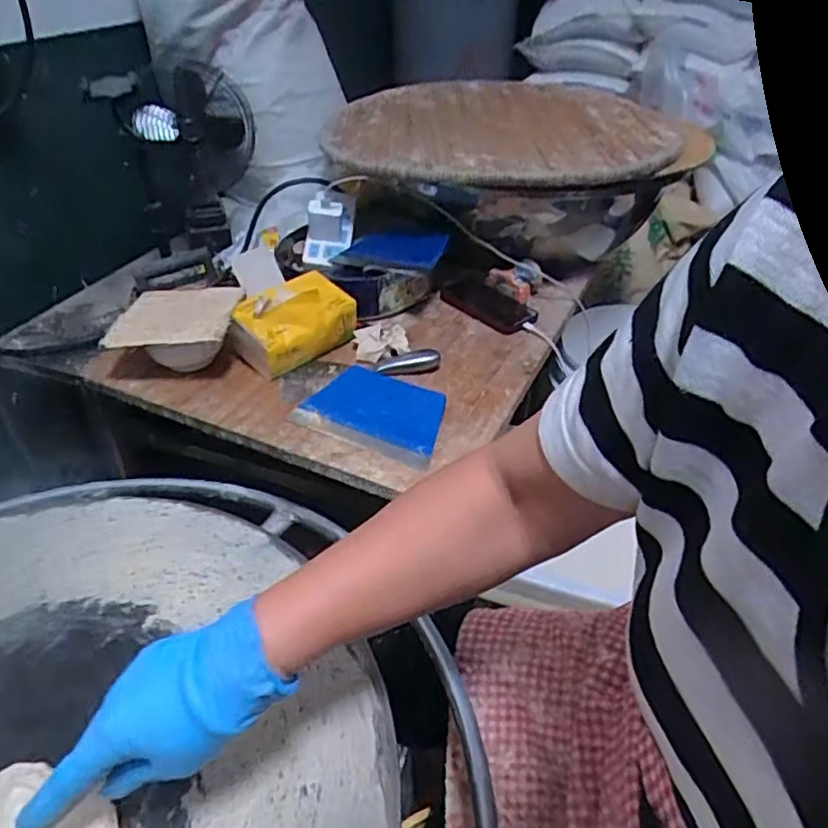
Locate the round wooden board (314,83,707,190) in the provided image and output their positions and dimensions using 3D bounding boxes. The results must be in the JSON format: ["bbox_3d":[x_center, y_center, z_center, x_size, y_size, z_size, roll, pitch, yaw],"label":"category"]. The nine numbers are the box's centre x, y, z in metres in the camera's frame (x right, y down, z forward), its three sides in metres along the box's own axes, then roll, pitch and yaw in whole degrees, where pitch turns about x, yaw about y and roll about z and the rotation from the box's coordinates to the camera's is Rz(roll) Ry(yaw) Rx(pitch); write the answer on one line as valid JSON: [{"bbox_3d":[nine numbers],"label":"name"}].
[{"bbox_3d":[0.156,-0.520,1.136,0.632,0.051,0.590,0,39,0],"label":"round wooden board"}]

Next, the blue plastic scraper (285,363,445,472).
[{"bbox_3d":[-0.046,-0.008,0.812,0.188,0.017,0.131,17,42,20],"label":"blue plastic scraper"}]

